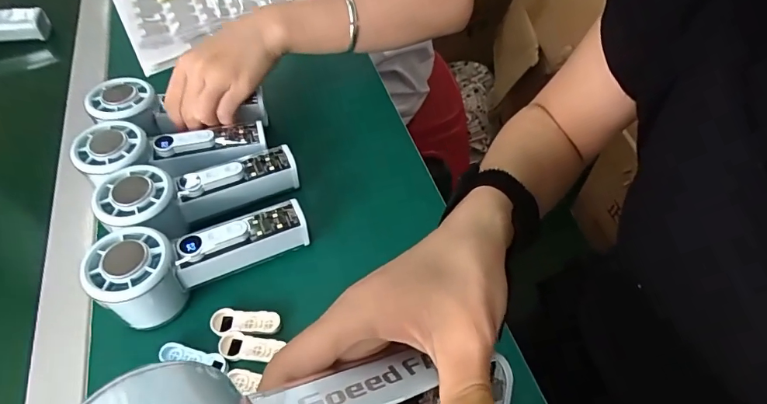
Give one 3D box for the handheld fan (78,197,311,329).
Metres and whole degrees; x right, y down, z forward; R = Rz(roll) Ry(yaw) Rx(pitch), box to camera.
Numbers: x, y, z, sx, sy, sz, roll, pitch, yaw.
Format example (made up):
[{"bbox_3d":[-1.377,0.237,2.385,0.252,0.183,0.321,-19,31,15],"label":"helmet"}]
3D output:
[{"bbox_3d":[-0.129,0.041,0.330,0.145,0.053,0.060,-17,55,-8],"label":"handheld fan"}]

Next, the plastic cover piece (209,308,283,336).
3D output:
[{"bbox_3d":[-0.102,0.089,0.331,0.051,0.006,0.019,1,55,4],"label":"plastic cover piece"}]

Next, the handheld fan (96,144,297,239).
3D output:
[{"bbox_3d":[-0.148,-0.005,0.371,0.150,0.047,0.055,-15,54,-25],"label":"handheld fan"}]

